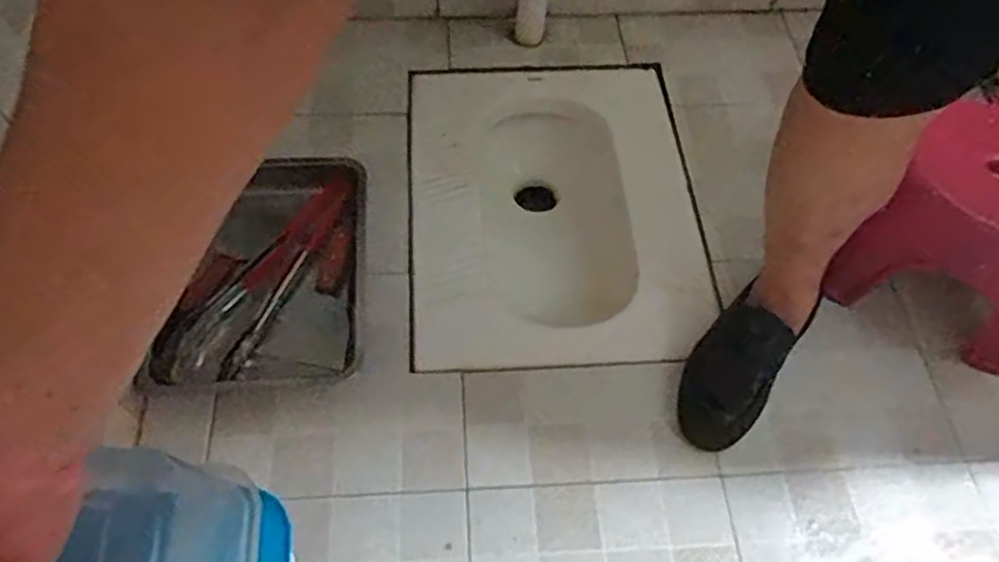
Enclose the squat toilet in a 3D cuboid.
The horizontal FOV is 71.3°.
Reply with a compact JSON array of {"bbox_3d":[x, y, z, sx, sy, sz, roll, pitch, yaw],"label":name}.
[{"bbox_3d":[0.074,-0.110,1.056,0.409,0.113,0.534,-1,59,-3],"label":"squat toilet"}]

